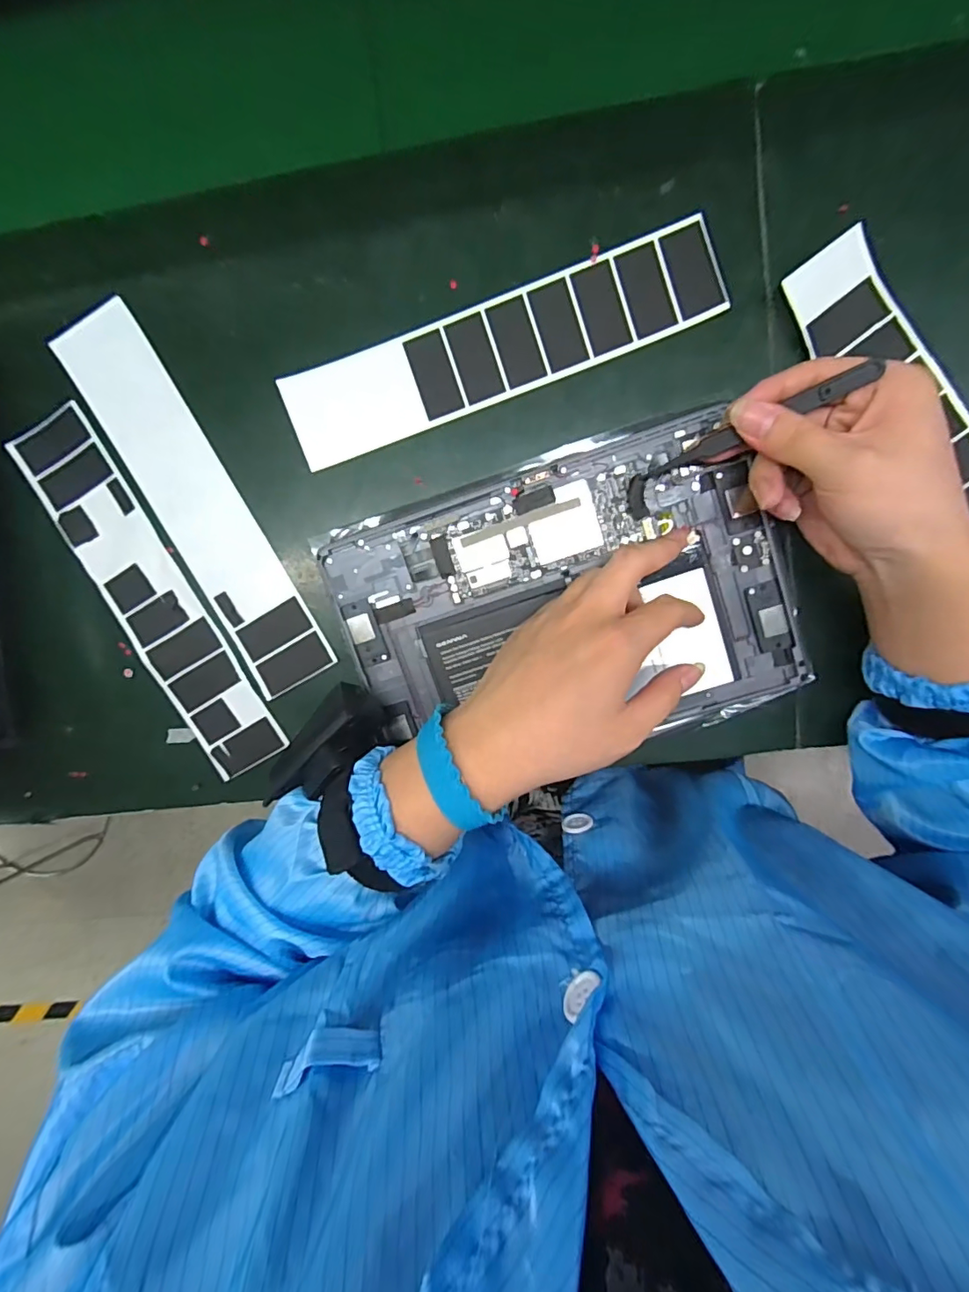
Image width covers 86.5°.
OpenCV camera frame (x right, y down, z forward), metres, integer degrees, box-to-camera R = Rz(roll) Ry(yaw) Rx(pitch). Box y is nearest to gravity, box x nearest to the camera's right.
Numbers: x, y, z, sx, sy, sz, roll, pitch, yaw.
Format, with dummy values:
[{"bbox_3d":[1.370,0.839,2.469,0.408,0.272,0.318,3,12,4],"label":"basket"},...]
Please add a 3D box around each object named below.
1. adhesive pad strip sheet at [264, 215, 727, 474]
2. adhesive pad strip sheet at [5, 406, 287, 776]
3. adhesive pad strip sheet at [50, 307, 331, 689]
[{"bbox_3d":[0.005,-0.182,0.315,0.267,0.006,0.055,-19,94,6],"label":"adhesive pad strip sheet"},{"bbox_3d":[-0.229,-0.034,0.357,0.059,0.005,0.269,-30,94,9],"label":"adhesive pad strip sheet"},{"bbox_3d":[-0.192,-0.094,0.349,0.057,0.006,0.270,-30,95,8],"label":"adhesive pad strip sheet"}]

